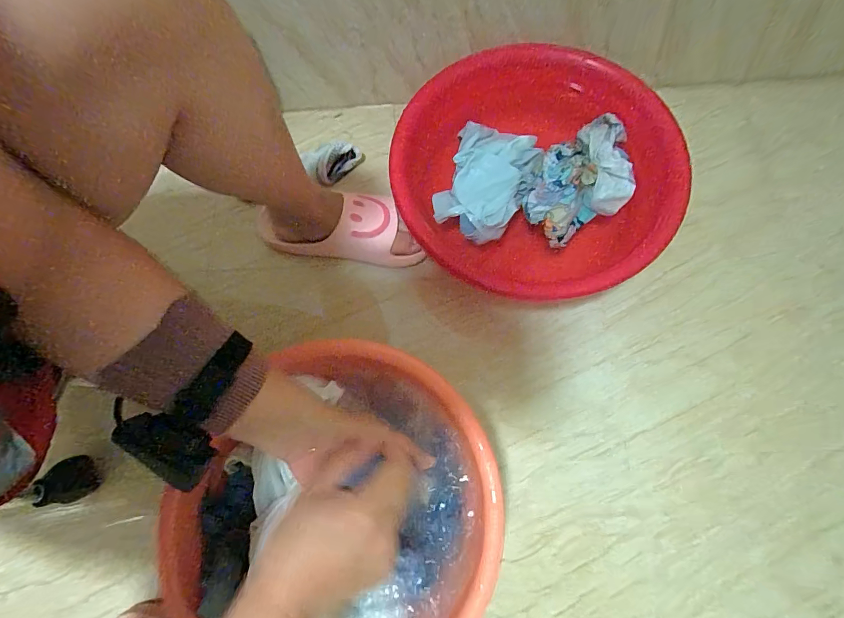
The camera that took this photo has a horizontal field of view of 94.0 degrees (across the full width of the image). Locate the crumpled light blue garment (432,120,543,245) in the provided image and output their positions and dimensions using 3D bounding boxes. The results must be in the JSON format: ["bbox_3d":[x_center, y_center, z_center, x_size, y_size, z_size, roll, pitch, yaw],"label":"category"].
[{"bbox_3d":[0.089,-0.175,0.541,0.113,0.031,0.158,20,76,9],"label":"crumpled light blue garment"}]

